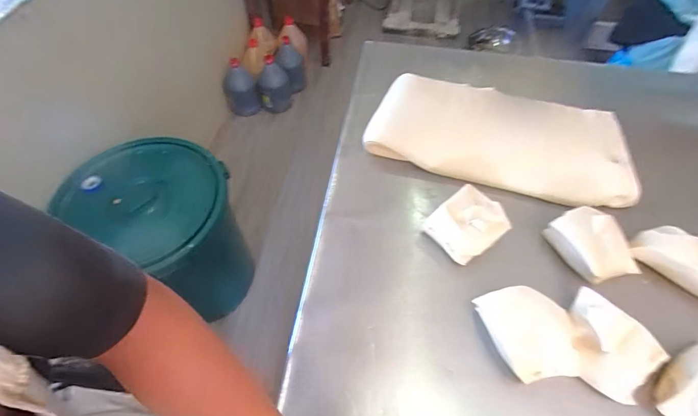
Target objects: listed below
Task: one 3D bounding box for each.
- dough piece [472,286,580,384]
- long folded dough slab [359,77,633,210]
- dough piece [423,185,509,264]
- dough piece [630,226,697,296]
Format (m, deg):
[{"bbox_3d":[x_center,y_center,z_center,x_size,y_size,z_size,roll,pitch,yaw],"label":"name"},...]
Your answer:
[{"bbox_3d":[0.217,0.156,0.432,0.092,0.048,0.103,-7,58,-6],"label":"dough piece"},{"bbox_3d":[0.259,-0.127,0.608,0.437,0.054,0.194,16,59,9],"label":"long folded dough slab"},{"bbox_3d":[0.169,0.025,0.503,0.090,0.060,0.084,-36,65,-21],"label":"dough piece"},{"bbox_3d":[0.482,0.075,0.485,0.148,0.043,0.060,35,63,19],"label":"dough piece"}]

